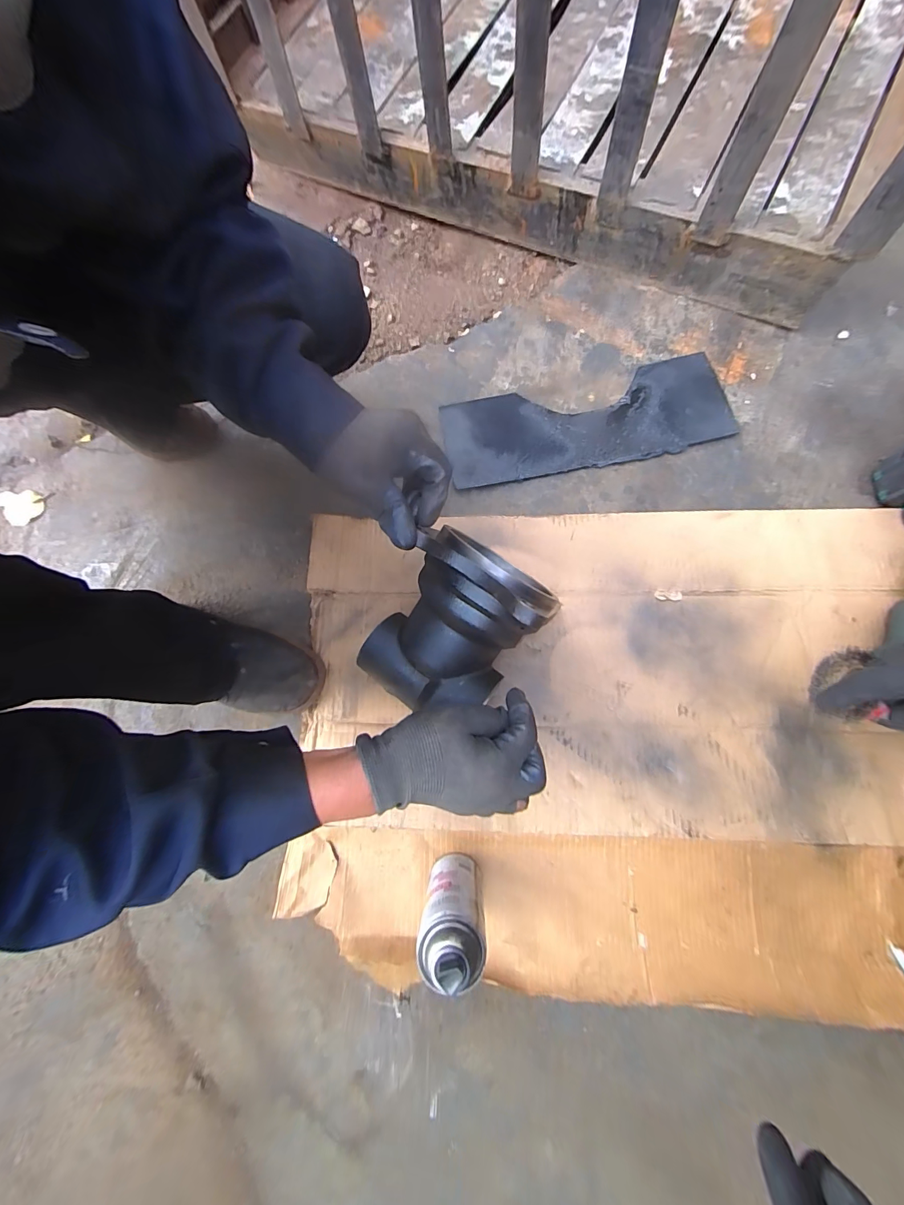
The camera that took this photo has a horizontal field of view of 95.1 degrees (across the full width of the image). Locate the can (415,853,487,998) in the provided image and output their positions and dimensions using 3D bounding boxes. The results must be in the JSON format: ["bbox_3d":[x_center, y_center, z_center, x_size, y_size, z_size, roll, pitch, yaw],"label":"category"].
[{"bbox_3d":[0.002,0.302,0.402,0.057,0.163,0.051,1,77,2],"label":"can"}]

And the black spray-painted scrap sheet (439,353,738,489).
[{"bbox_3d":[0.187,-0.259,0.584,0.393,0.019,0.140,-12,77,-1],"label":"black spray-painted scrap sheet"}]

